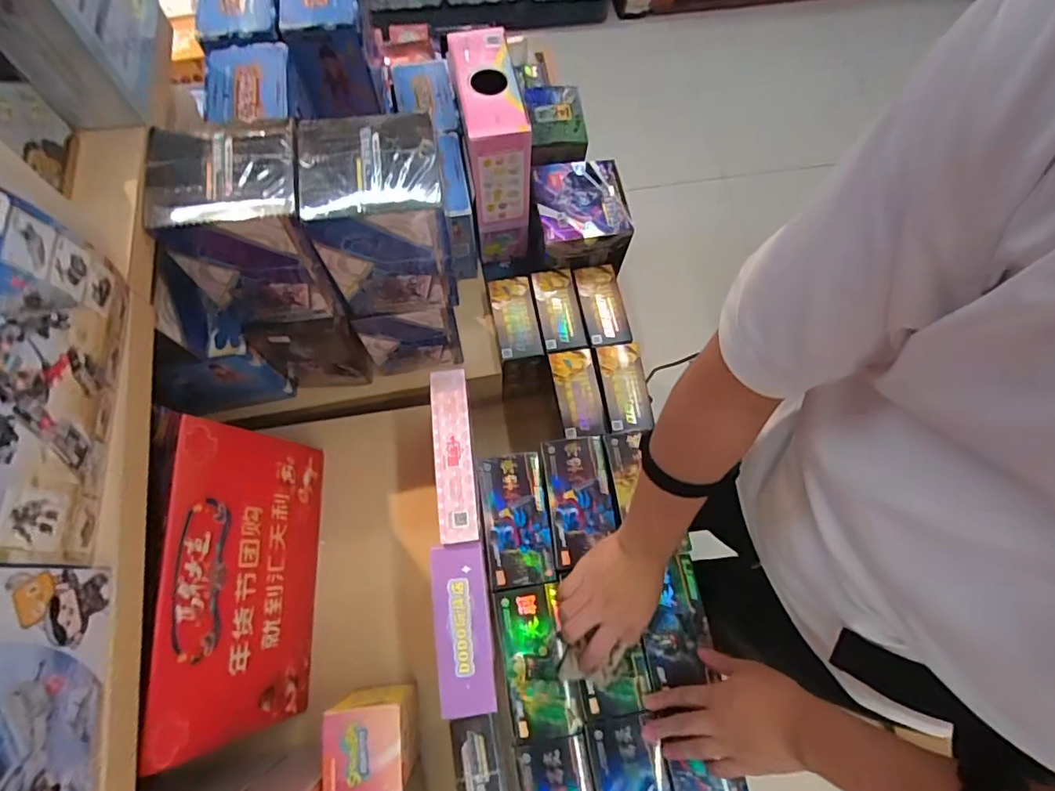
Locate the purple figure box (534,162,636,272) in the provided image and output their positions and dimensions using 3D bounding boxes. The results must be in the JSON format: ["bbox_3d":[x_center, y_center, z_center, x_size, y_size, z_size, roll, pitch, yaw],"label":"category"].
[{"bbox_3d":[0.071,-0.248,0.742,0.123,0.073,0.123,-1,72,-3],"label":"purple figure box"}]

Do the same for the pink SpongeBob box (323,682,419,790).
[{"bbox_3d":[-0.148,0.338,0.535,0.080,0.110,0.072,-5,72,-4],"label":"pink SpongeBob box"}]

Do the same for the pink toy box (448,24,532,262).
[{"bbox_3d":[-0.046,-0.321,0.710,0.071,0.210,0.185,-10,72,-6],"label":"pink toy box"}]

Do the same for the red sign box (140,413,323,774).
[{"bbox_3d":[-0.283,0.182,0.547,0.009,0.199,0.287,-8,71,15],"label":"red sign box"}]

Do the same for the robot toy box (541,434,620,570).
[{"bbox_3d":[0.063,0.123,0.643,0.077,0.025,0.145,-5,72,-4],"label":"robot toy box"}]

